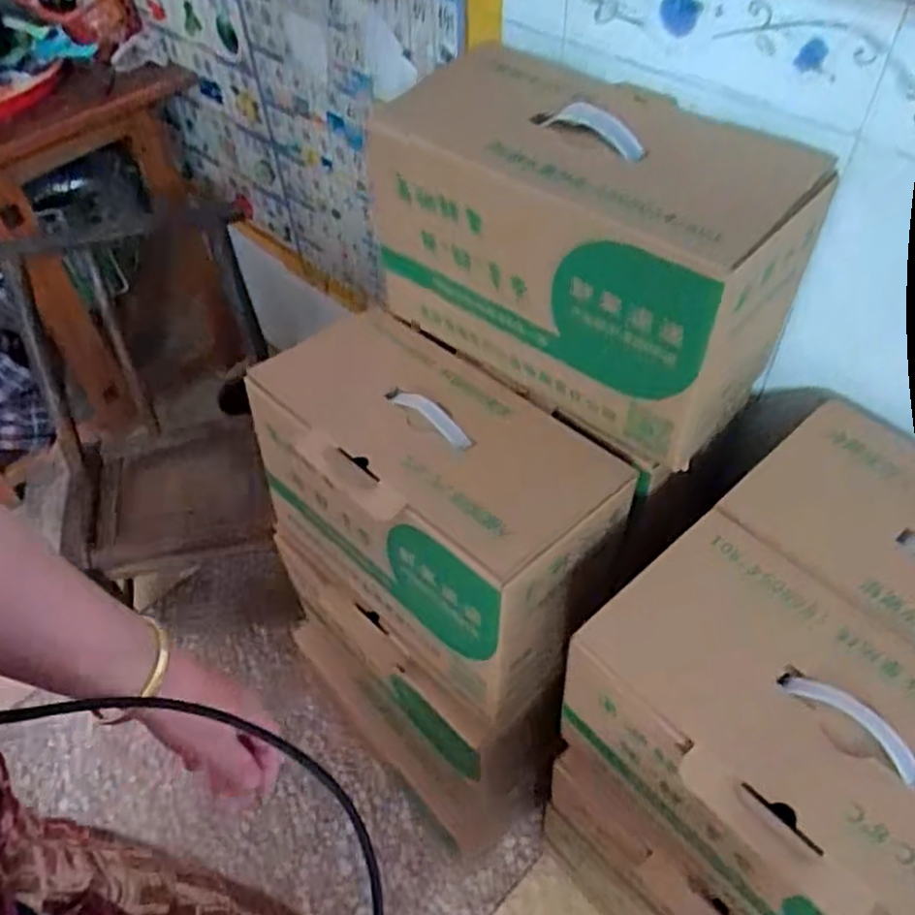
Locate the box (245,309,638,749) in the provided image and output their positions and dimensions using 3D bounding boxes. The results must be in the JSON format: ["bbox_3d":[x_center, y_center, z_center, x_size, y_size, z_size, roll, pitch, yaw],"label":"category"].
[{"bbox_3d":[-0.032,0.067,0.818,0.186,0.282,0.357,-31,51,-27],"label":"box"}]

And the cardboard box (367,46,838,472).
[{"bbox_3d":[0.107,-0.192,0.716,0.366,0.251,0.180,28,51,28],"label":"cardboard box"}]

